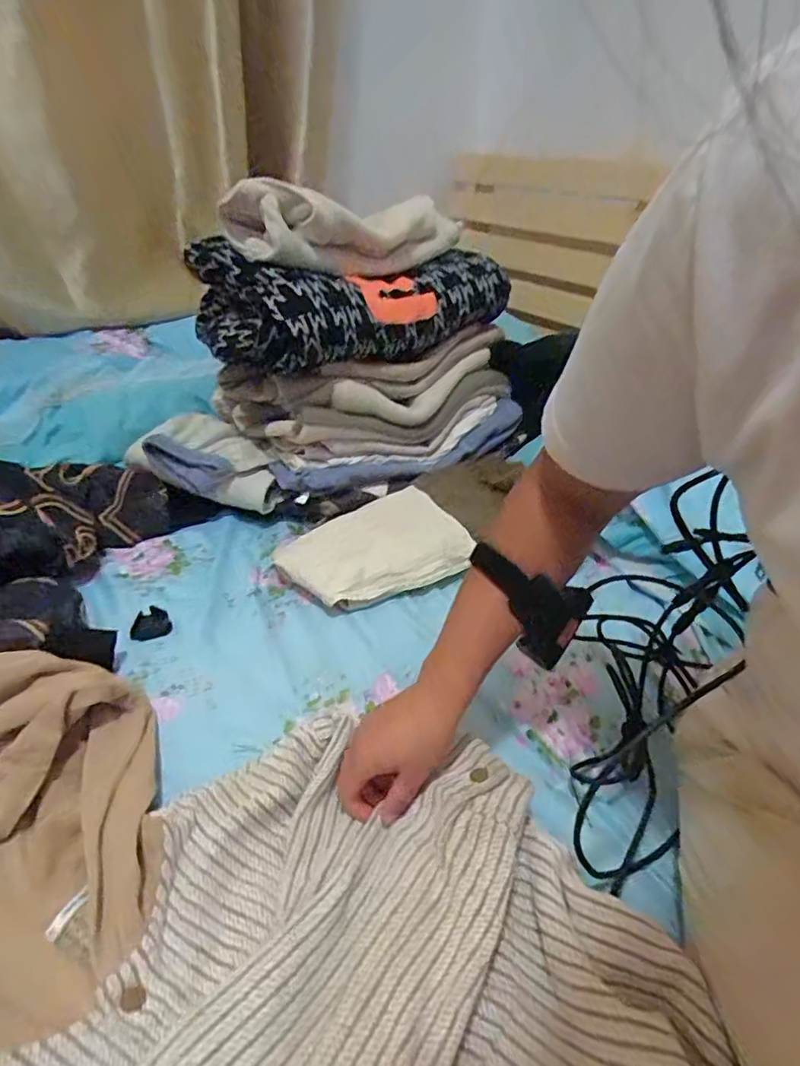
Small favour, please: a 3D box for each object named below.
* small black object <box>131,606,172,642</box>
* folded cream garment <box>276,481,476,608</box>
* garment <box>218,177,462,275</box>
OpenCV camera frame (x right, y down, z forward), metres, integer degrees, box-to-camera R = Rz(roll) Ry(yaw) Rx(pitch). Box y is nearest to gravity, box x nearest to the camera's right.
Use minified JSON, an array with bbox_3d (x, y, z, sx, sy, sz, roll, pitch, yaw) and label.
[{"bbox_3d":[-0.271,0.099,0.625,0.040,0.004,0.039,-15,58,-26],"label":"small black object"},{"bbox_3d":[-0.031,0.024,0.694,0.209,0.069,0.123,-16,38,-24],"label":"folded cream garment"},{"bbox_3d":[-0.057,-0.403,0.760,0.079,0.095,0.368,28,42,32],"label":"garment"}]

